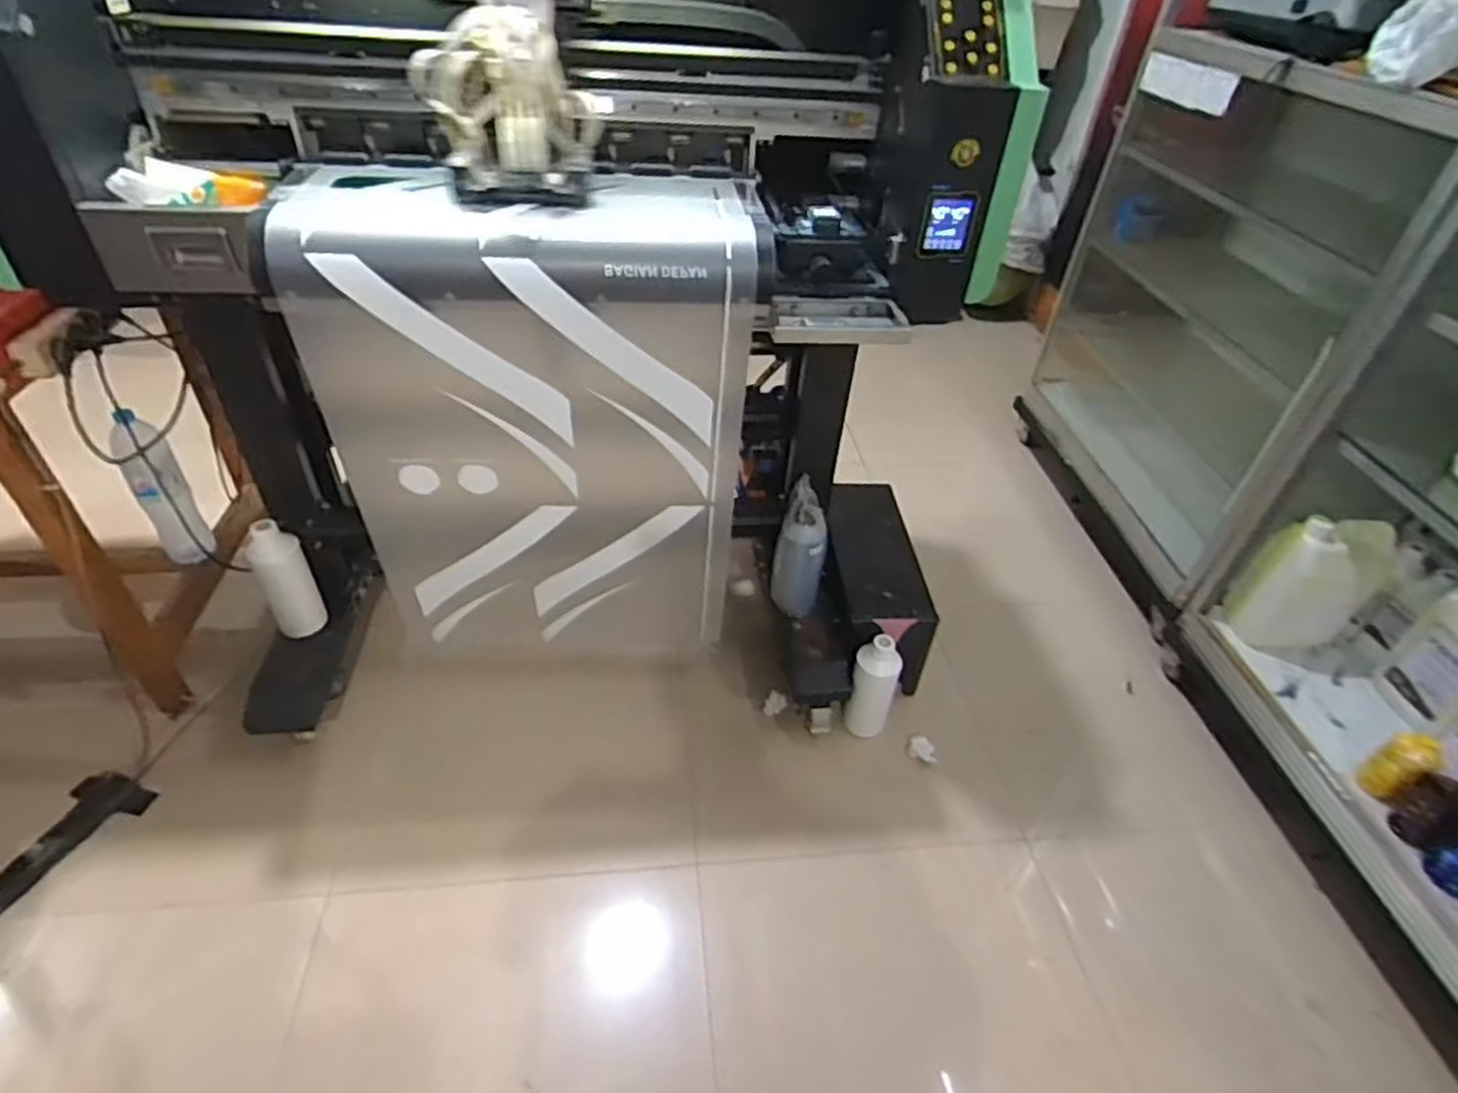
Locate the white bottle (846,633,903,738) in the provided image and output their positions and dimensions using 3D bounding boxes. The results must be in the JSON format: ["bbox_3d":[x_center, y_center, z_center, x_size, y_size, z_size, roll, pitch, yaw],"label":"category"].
[{"bbox_3d":[0.275,0.265,1.453,0.083,0.213,0.077,17,42,14],"label":"white bottle"}]

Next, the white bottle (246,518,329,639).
[{"bbox_3d":[-0.779,0.057,1.345,0.087,0.210,0.078,-21,47,-27],"label":"white bottle"}]

